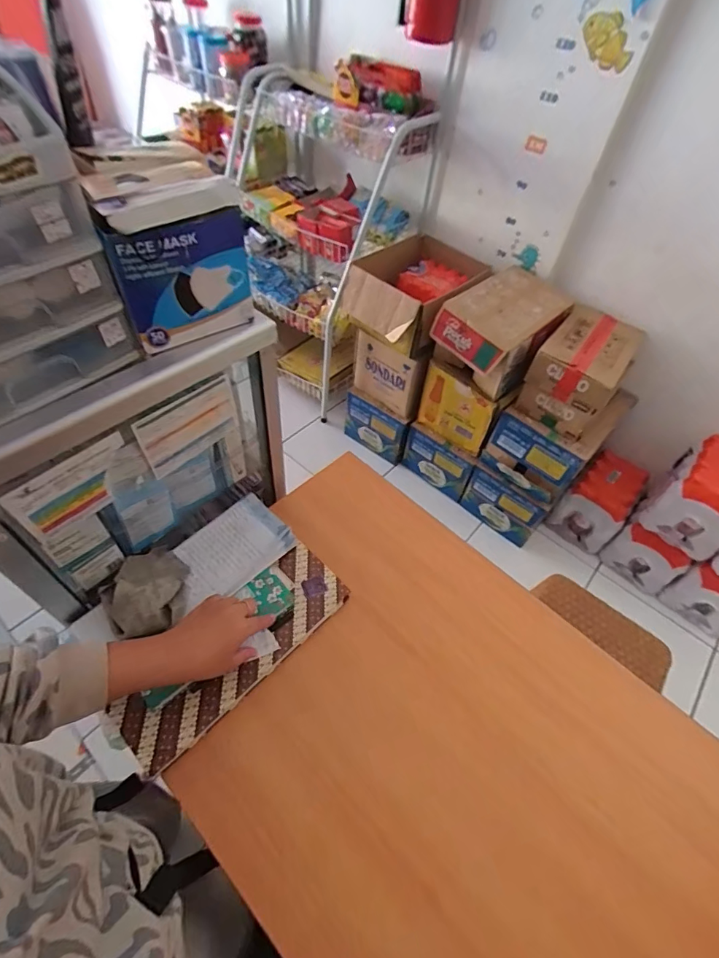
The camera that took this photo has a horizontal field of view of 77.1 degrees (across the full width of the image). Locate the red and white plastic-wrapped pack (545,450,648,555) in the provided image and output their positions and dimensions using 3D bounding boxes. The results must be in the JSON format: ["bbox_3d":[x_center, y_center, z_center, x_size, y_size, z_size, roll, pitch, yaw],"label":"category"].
[{"bbox_3d":[0.842,0.066,1.579,0.197,0.212,0.299,36,57,21],"label":"red and white plastic-wrapped pack"}]

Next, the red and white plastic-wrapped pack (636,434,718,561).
[{"bbox_3d":[1.023,0.051,1.340,0.214,0.242,0.290,35,57,20],"label":"red and white plastic-wrapped pack"}]

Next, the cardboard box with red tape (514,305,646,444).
[{"bbox_3d":[0.669,-0.340,1.355,0.213,0.201,0.421,32,56,18],"label":"cardboard box with red tape"}]

